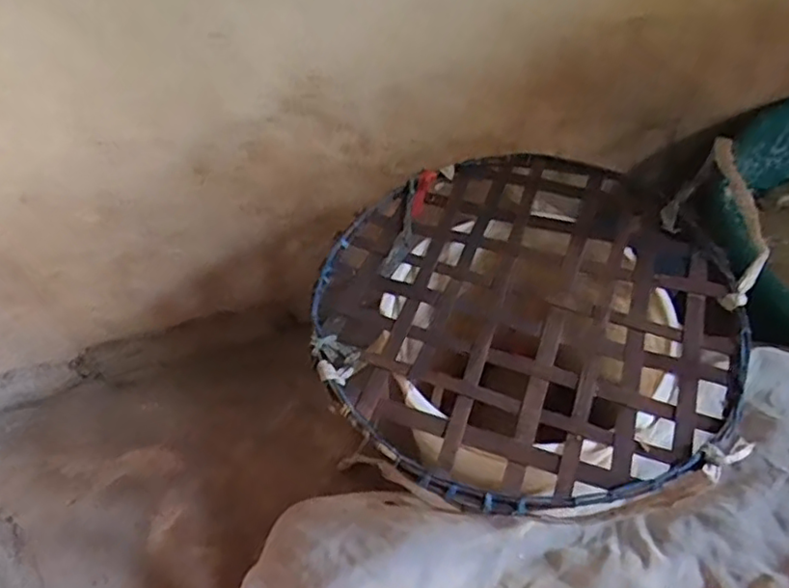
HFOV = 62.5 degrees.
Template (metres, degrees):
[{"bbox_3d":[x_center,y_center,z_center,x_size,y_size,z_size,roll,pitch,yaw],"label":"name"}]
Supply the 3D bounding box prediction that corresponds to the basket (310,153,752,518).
[{"bbox_3d":[0.102,0.010,0.524,0.323,0.029,0.325,-2,52,3],"label":"basket"}]

